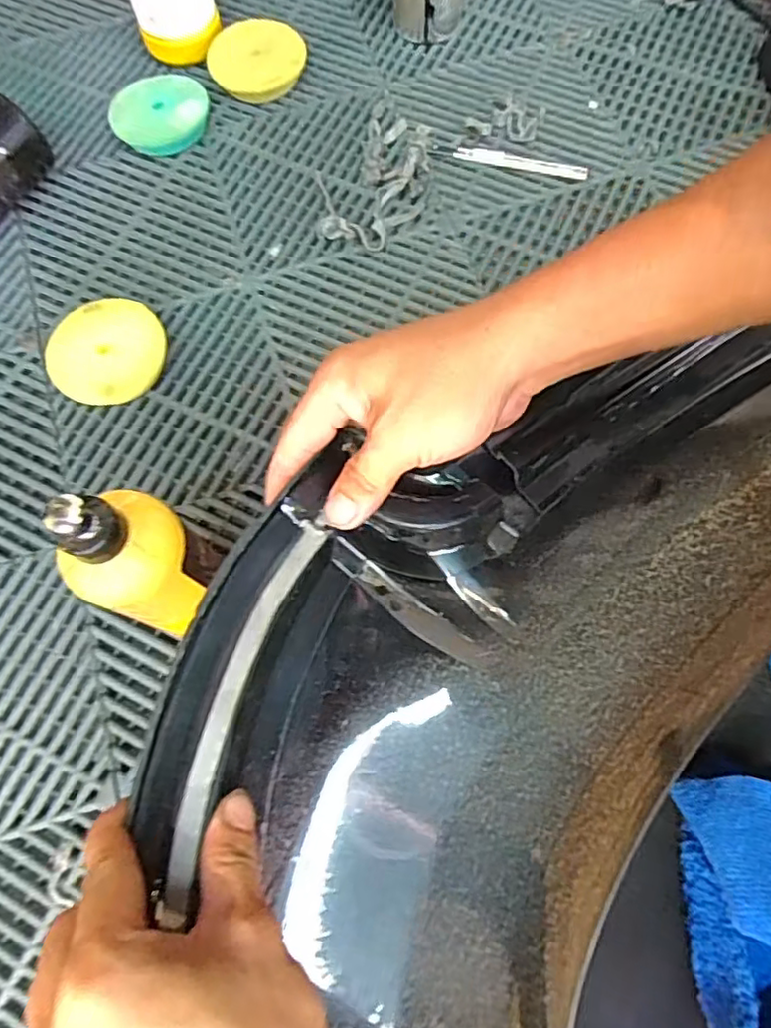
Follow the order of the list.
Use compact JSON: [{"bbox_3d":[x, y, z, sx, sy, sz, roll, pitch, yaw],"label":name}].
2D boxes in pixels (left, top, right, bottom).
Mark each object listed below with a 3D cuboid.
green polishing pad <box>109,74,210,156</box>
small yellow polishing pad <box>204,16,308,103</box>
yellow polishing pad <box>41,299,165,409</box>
[{"bbox_3d":[-0.225,-0.396,0.627,0.093,0.034,0.077,-8,71,-1],"label":"green polishing pad"},{"bbox_3d":[-0.132,-0.471,0.650,0.096,0.032,0.082,3,72,3],"label":"small yellow polishing pad"},{"bbox_3d":[-0.240,-0.138,0.545,0.090,0.033,0.100,35,76,12],"label":"yellow polishing pad"}]

